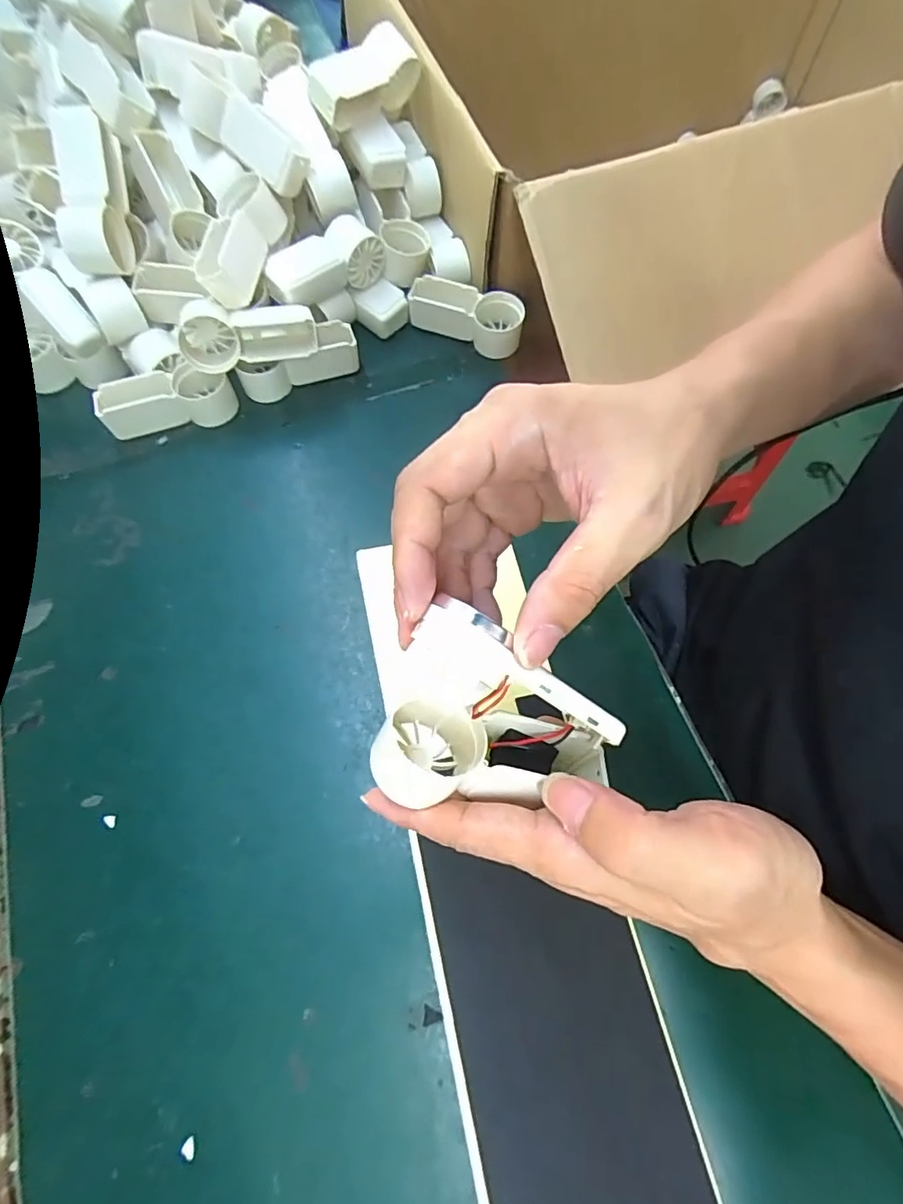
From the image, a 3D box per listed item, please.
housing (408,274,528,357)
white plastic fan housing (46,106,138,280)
[{"bbox_3d":[0.012,-0.227,0.435,0.091,0.037,0.035,14,68,4],"label":"housing"},{"bbox_3d":[-0.243,-0.273,0.366,0.039,0.035,0.094,-2,102,-3],"label":"white plastic fan housing"}]

